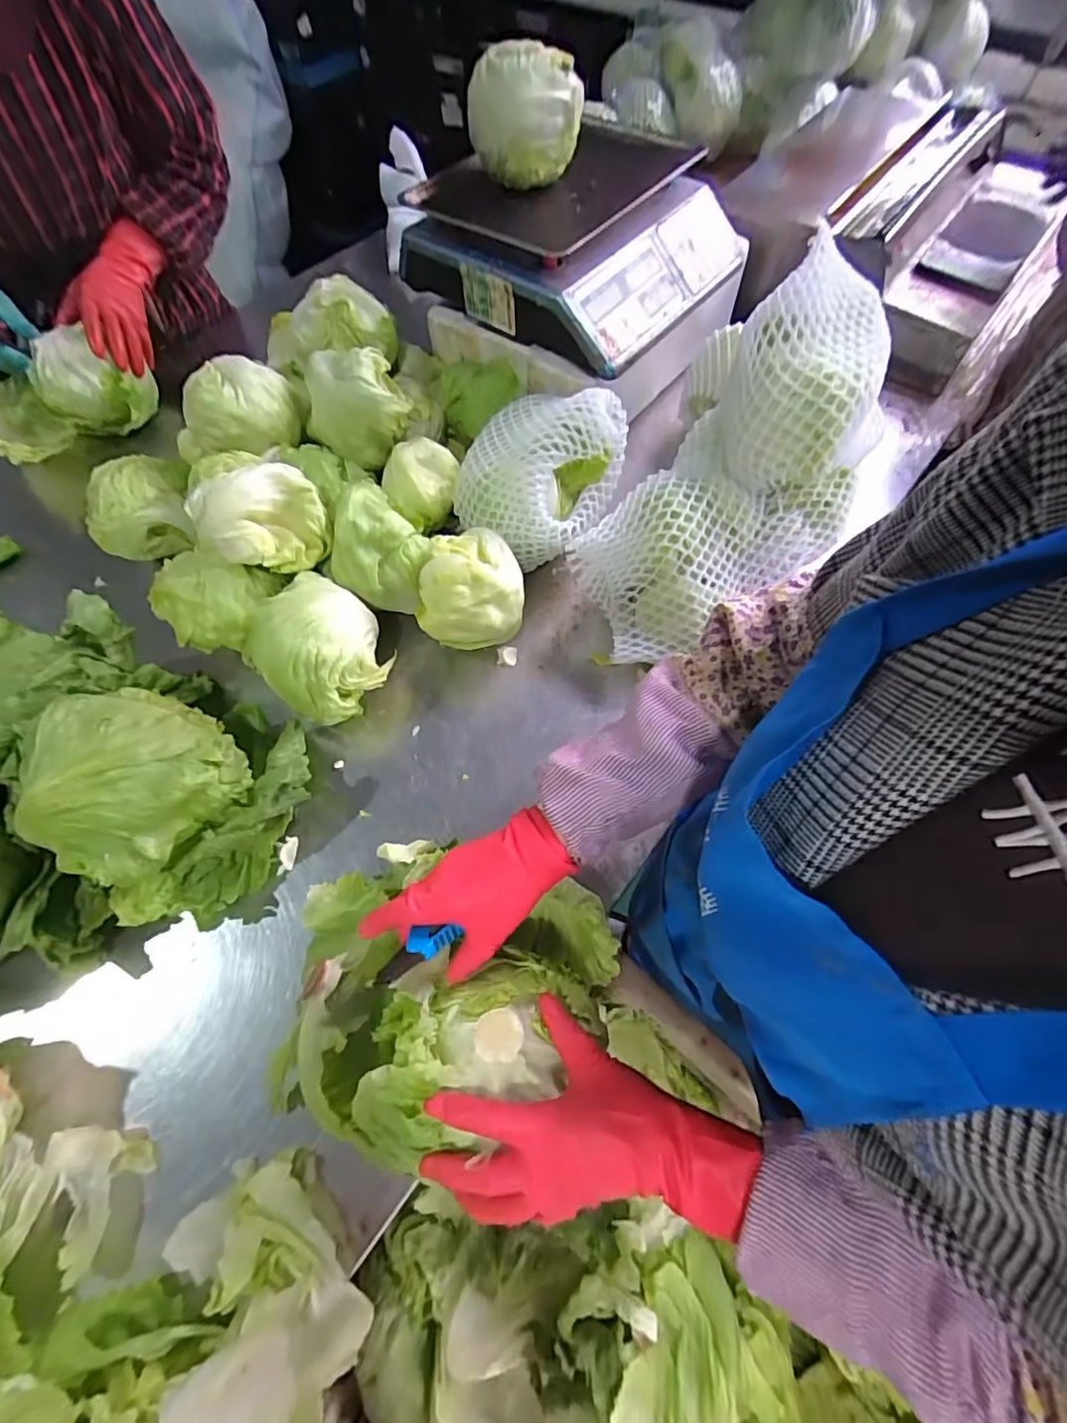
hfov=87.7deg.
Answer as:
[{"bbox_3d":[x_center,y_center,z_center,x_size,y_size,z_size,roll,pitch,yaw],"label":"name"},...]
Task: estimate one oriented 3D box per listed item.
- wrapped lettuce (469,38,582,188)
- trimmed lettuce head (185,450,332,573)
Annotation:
[{"bbox_3d":[-0.011,-0.747,0.699,0.138,0.111,0.103,-3,62,-1],"label":"wrapped lettuce"},{"bbox_3d":[-0.283,-0.207,0.563,0.114,0.084,0.112,0,62,1],"label":"trimmed lettuce head"}]

